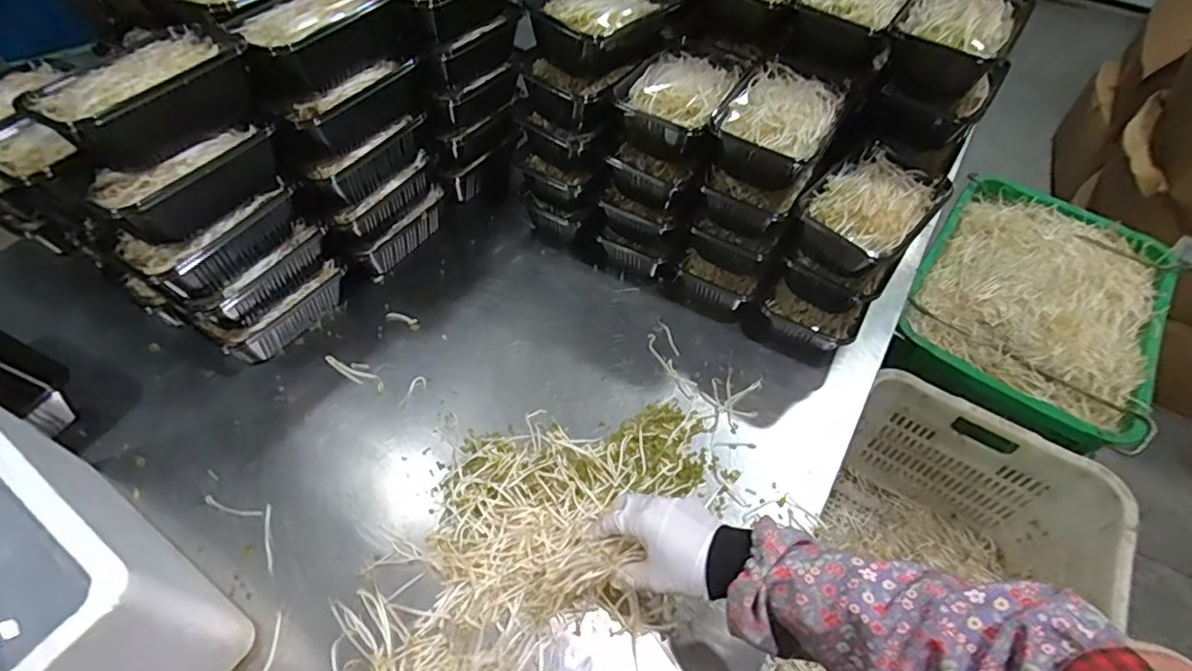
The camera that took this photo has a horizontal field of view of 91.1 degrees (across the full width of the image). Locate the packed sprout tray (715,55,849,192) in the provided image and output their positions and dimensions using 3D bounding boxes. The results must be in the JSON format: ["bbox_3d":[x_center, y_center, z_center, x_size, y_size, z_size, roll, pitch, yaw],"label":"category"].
[{"bbox_3d":[0.208,-0.240,0.672,0.121,0.065,0.168,27,56,17],"label":"packed sprout tray"}]

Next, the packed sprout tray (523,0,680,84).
[{"bbox_3d":[0.008,-0.378,0.704,0.110,0.066,0.182,34,59,21],"label":"packed sprout tray"}]

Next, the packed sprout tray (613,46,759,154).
[{"bbox_3d":[0.100,-0.283,0.703,0.127,0.056,0.174,21,55,13],"label":"packed sprout tray"}]

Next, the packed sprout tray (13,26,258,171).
[{"bbox_3d":[-0.425,-0.222,0.565,0.108,0.073,0.168,25,56,16],"label":"packed sprout tray"}]

